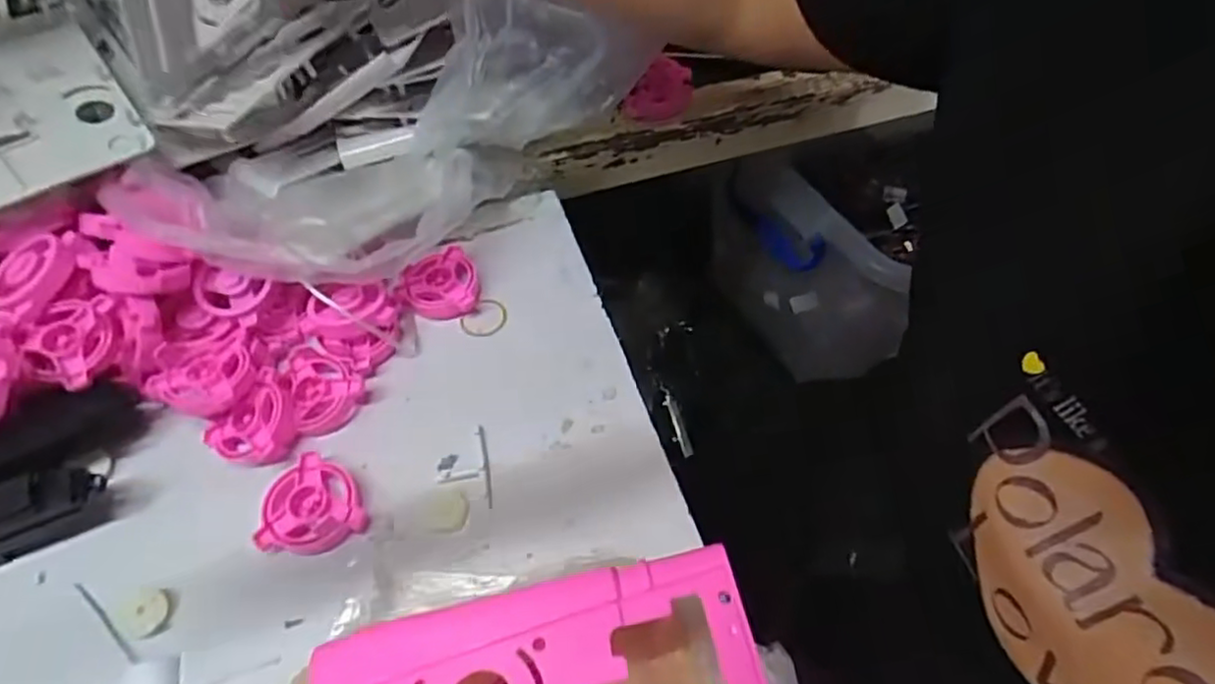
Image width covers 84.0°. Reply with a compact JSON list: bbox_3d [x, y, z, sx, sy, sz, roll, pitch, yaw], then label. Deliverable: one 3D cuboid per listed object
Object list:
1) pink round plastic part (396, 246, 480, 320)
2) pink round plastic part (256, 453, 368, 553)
[{"bbox_3d":[-0.110,-0.036,0.451,0.052,0.018,0.049,0,55,1],"label":"pink round plastic part"},{"bbox_3d":[-0.157,0.089,0.369,0.053,0.015,0.053,2,55,2],"label":"pink round plastic part"}]

